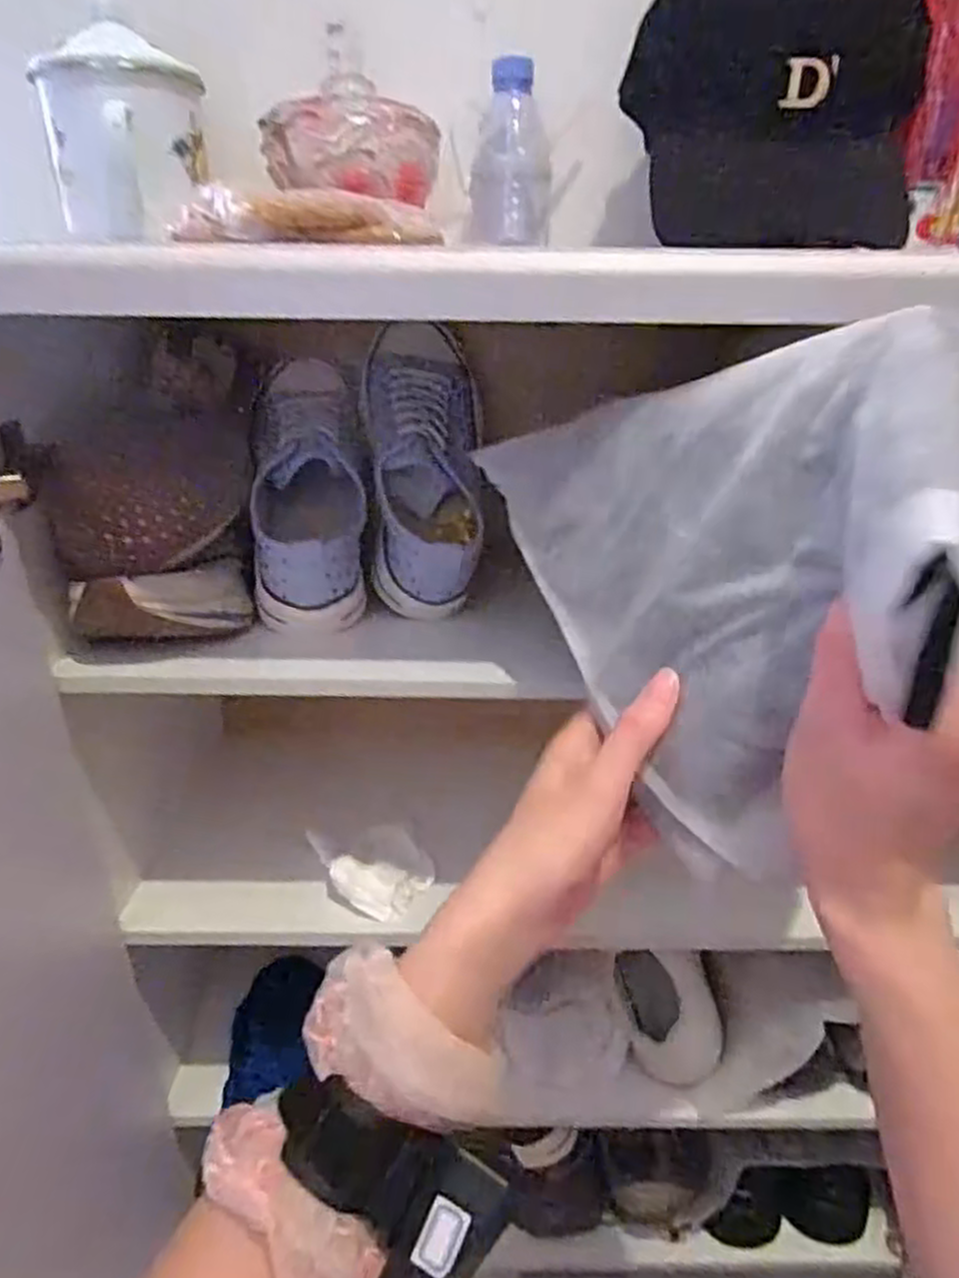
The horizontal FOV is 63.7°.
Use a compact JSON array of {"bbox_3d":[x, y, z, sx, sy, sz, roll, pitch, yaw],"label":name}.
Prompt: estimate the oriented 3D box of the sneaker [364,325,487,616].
[{"bbox_3d":[-0.042,-0.135,0.592,0.086,0.235,0.074,-1,-15,-4],"label":"sneaker"}]

